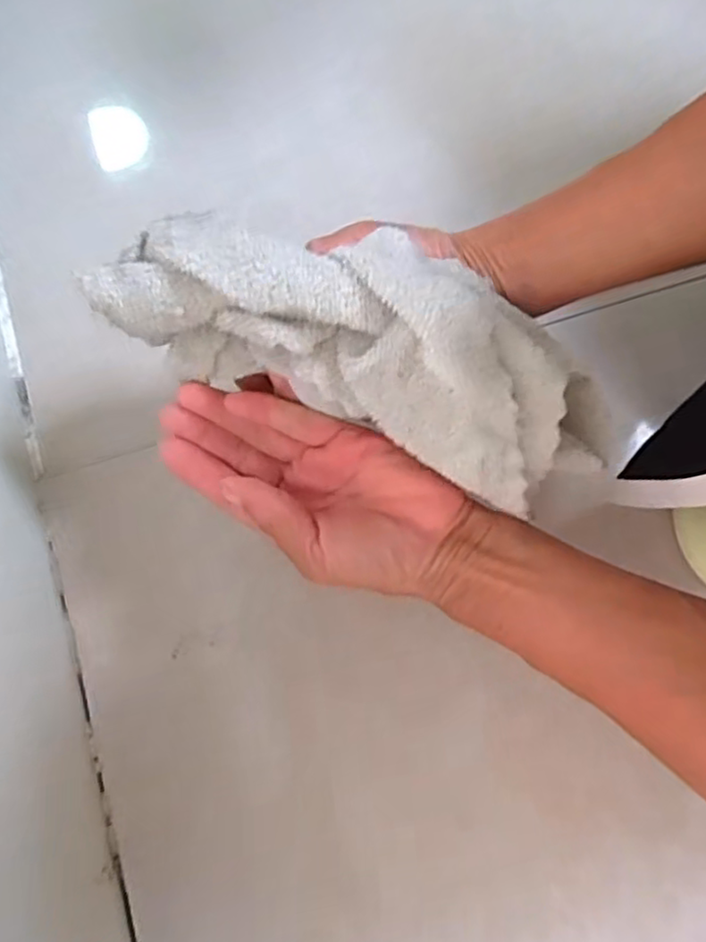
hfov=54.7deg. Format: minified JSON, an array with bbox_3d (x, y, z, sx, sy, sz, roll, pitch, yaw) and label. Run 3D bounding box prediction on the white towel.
[{"bbox_3d":[0.002,-0.056,0.297,0.222,0.062,0.086,19,73,-1],"label":"white towel"}]

